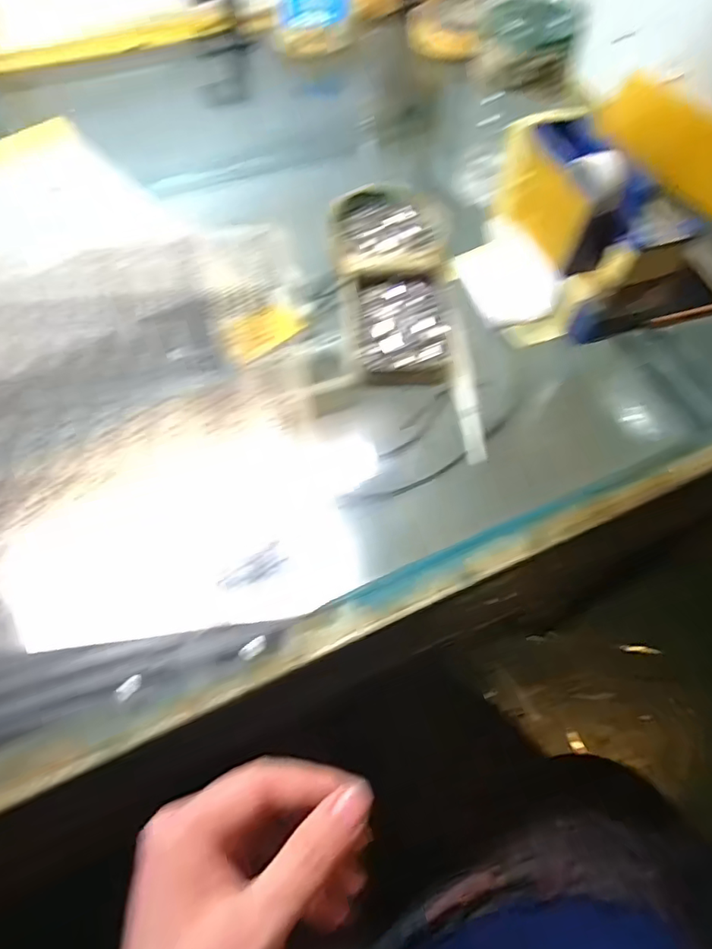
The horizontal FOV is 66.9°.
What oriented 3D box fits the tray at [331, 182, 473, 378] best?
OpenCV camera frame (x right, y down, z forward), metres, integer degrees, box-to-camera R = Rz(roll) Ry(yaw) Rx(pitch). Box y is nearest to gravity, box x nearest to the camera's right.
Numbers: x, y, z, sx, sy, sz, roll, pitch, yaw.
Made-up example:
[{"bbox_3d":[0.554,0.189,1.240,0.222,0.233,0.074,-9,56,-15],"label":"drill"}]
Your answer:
[{"bbox_3d":[0.026,-0.136,0.364,0.077,0.017,0.177,-2,60,-3],"label":"tray"}]

